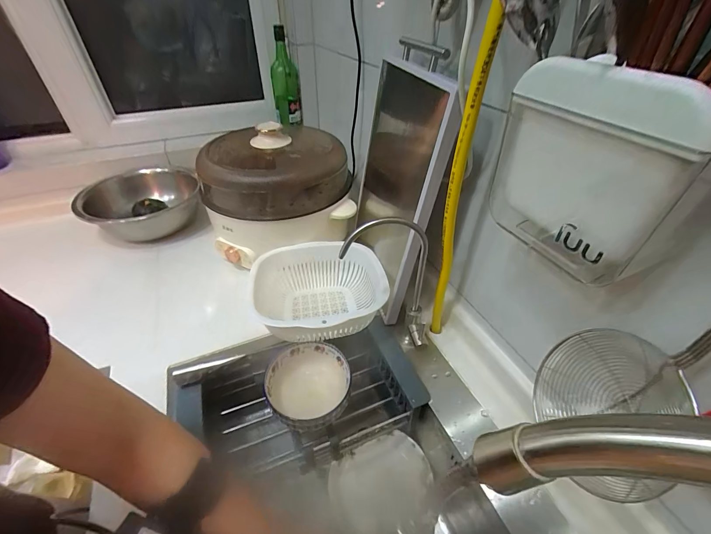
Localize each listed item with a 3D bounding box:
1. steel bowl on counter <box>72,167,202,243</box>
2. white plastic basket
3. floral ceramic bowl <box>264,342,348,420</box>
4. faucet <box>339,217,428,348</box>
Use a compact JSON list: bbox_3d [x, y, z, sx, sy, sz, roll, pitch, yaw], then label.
[{"bbox_3d":[-0.536,-0.157,0.820,0.253,0.112,0.212,-18,45,-20],"label":"steel bowl on counter"},{"bbox_3d":[-0.062,0.046,0.611,0.223,0.117,0.244,-4,42,-5],"label":"white plastic basket"},{"bbox_3d":[-0.078,0.204,0.540,0.129,0.075,0.134,0,41,0],"label":"floral ceramic bowl"},{"bbox_3d":[0.060,0.035,0.511,0.131,0.268,0.065,11,43,12],"label":"faucet"}]

